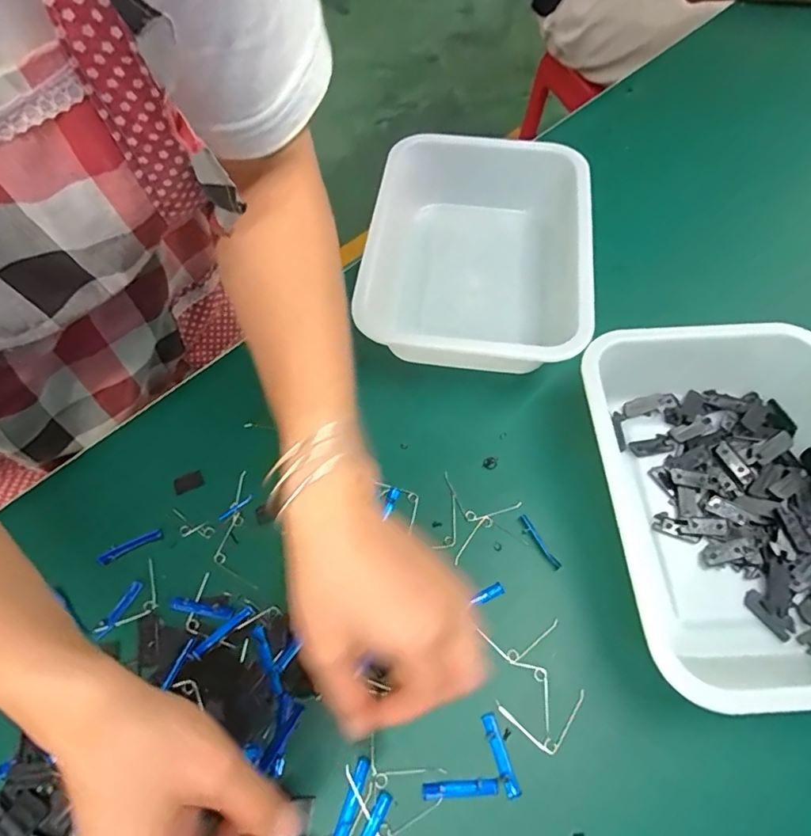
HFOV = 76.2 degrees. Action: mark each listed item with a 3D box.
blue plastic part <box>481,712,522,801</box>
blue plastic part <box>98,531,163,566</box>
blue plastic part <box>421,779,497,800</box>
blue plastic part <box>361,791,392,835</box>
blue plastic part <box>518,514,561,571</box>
[{"bbox_3d":[0.058,0.204,0.312,0.009,0.004,0.045,-16,64,-7],"label":"blue plastic part"},{"bbox_3d":[-0.199,0.093,0.374,0.042,0.007,0.008,-30,66,-13],"label":"blue plastic part"},{"bbox_3d":[0.032,0.219,0.304,0.044,0.004,0.008,-3,63,-1],"label":"blue plastic part"},{"bbox_3d":[-0.021,0.238,0.294,0.008,0.004,0.045,25,66,13],"label":"blue plastic part"},{"bbox_3d":[0.096,0.089,0.372,0.007,0.004,0.043,-27,66,-12],"label":"blue plastic part"}]

